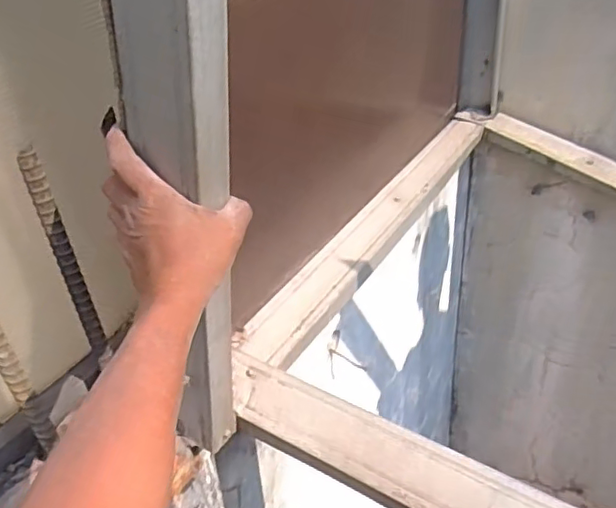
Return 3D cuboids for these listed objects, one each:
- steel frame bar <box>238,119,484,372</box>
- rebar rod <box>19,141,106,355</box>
[{"bbox_3d":[0.147,-0.066,1.045,0.087,0.052,0.810,16,40,28],"label":"steel frame bar"},{"bbox_3d":[-0.246,0.006,0.618,0.018,0.240,0.015,-18,36,-17],"label":"rebar rod"}]

